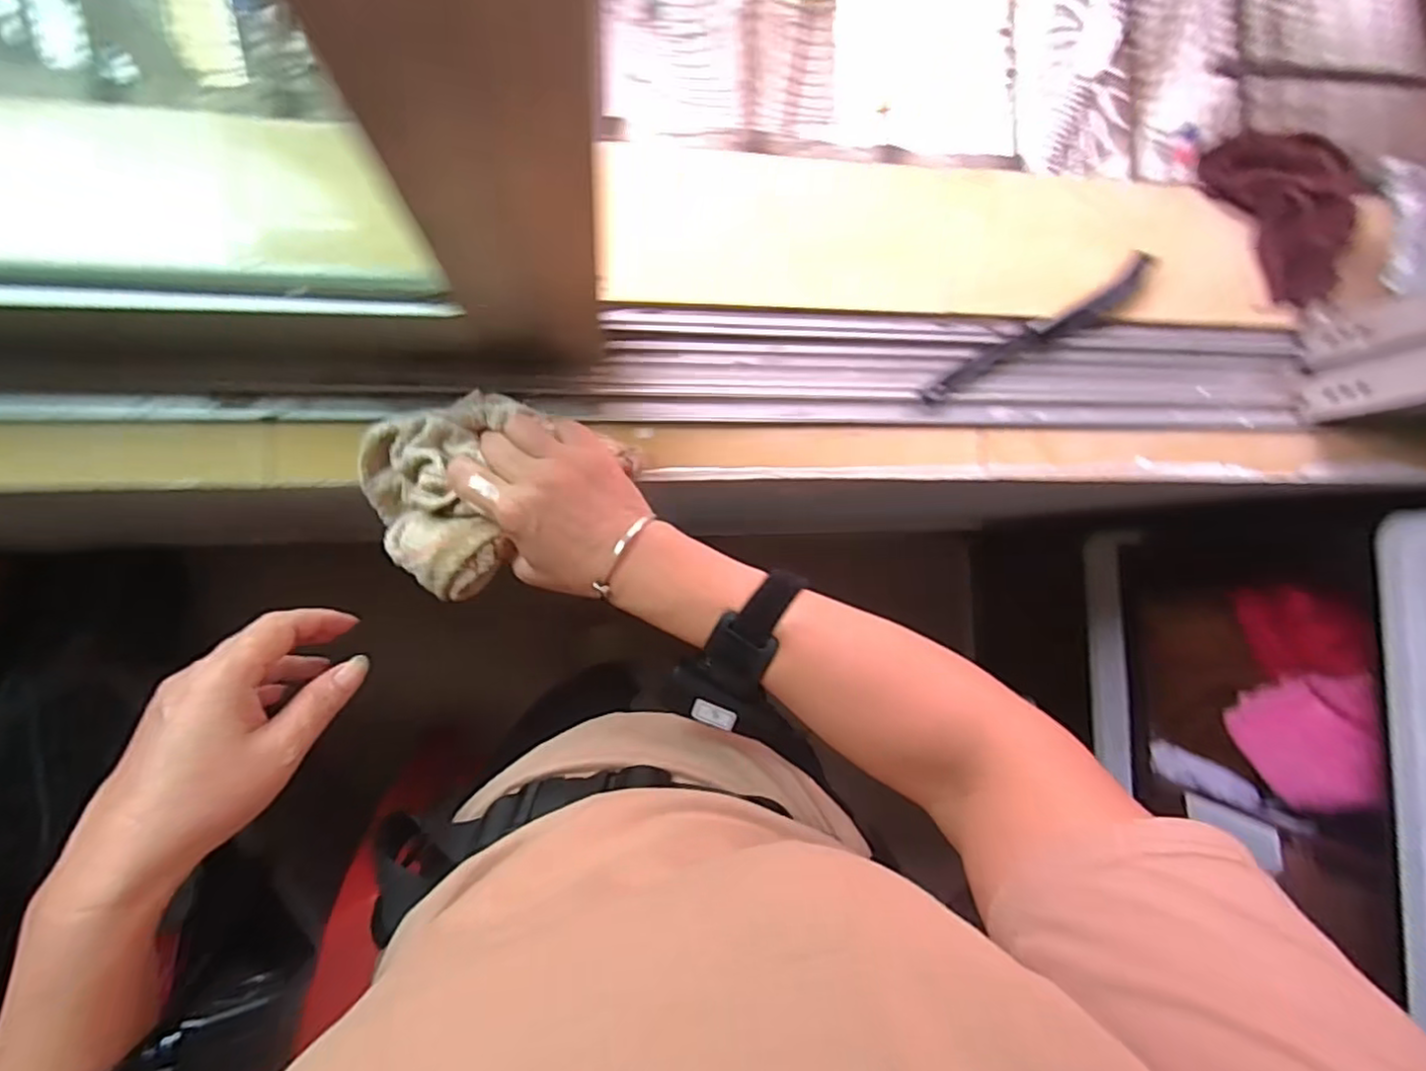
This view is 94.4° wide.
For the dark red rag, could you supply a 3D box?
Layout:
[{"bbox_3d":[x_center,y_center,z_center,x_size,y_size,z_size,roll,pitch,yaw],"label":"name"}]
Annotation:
[{"bbox_3d":[0.506,-0.288,0.568,0.106,0.042,0.161,-35,94,-11],"label":"dark red rag"}]

